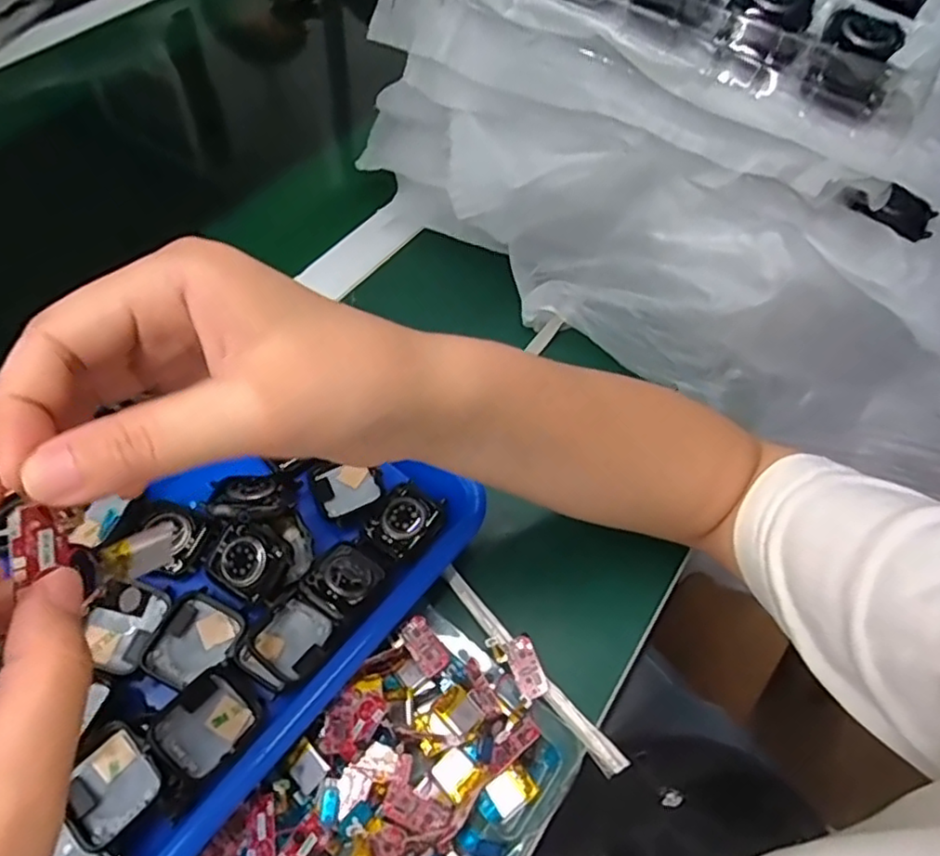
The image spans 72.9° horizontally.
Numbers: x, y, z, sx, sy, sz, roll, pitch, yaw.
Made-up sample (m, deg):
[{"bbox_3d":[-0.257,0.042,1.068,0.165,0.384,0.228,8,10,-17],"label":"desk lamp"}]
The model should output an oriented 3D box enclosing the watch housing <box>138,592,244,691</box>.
[{"bbox_3d":[-0.133,0.102,0.306,0.033,0.011,0.041,24,59,12],"label":"watch housing"}]

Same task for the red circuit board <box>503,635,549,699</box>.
[{"bbox_3d":[0.029,0.121,0.321,0.014,0.004,0.029,-18,60,-15],"label":"red circuit board"}]

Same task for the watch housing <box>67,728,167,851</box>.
[{"bbox_3d":[-0.148,0.148,0.265,0.037,0.012,0.035,41,64,21],"label":"watch housing"}]

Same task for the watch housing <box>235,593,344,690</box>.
[{"bbox_3d":[-0.086,0.102,0.303,0.032,0.017,0.042,37,62,19],"label":"watch housing"}]

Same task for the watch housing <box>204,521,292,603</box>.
[{"bbox_3d":[-0.112,0.067,0.320,0.040,0.010,0.034,33,89,13],"label":"watch housing"}]

